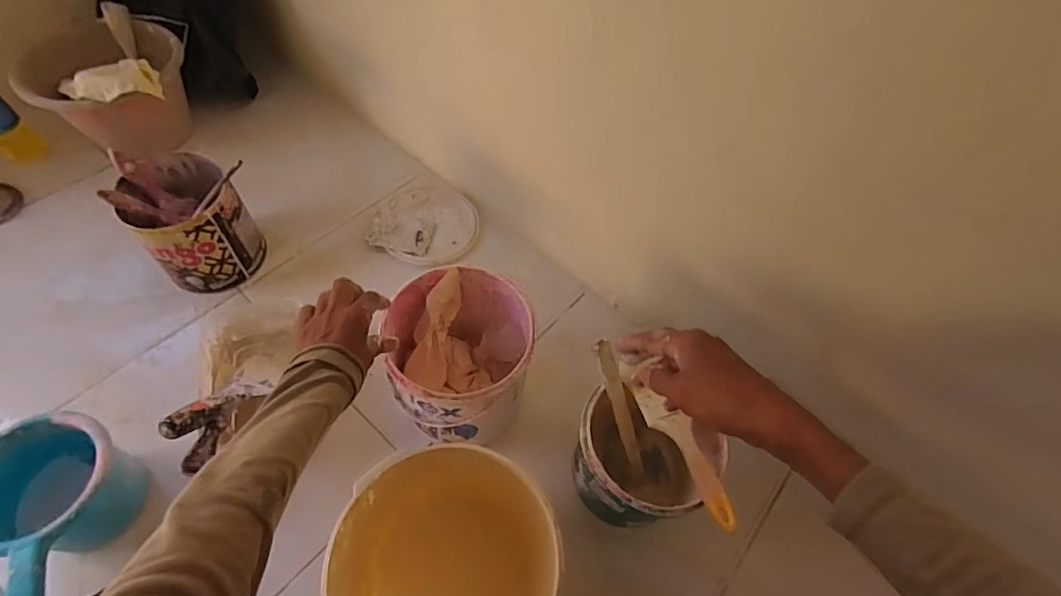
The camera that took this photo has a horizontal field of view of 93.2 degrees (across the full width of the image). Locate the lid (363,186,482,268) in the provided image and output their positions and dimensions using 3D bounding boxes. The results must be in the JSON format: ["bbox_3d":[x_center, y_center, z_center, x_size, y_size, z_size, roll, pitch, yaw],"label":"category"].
[{"bbox_3d":[-0.185,-0.136,0.904,0.176,0.017,0.185,3,58,-4],"label":"lid"}]

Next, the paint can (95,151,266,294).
[{"bbox_3d":[-0.514,-0.111,0.770,0.148,0.166,0.138,3,58,-4],"label":"paint can"}]

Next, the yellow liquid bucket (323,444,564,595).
[{"bbox_3d":[-0.088,0.280,0.538,0.192,0.196,0.230,6,57,-2],"label":"yellow liquid bucket"}]

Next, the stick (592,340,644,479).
[{"bbox_3d":[0.110,0.137,0.603,0.024,0.214,0.015,-33,32,-23],"label":"stick"}]

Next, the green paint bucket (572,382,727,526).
[{"bbox_3d":[0.126,0.208,0.634,0.154,0.181,0.141,3,58,-4],"label":"green paint bucket"}]

